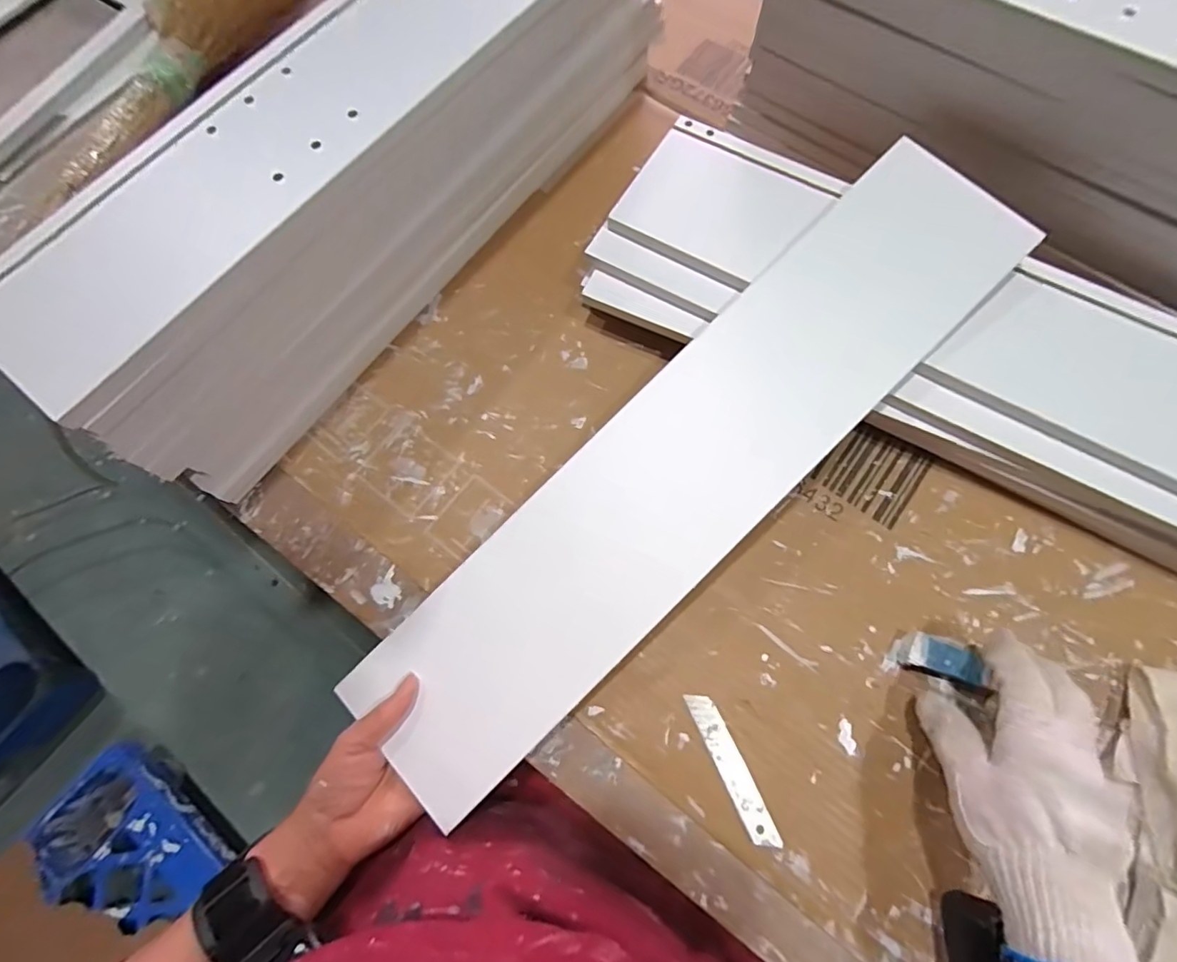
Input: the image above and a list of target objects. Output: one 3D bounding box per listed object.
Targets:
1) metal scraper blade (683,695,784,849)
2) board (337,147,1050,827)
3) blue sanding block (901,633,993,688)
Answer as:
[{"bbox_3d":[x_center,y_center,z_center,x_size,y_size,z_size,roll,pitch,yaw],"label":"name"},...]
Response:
[{"bbox_3d":[0.095,0.190,0.356,0.017,0.004,0.099,-24,74,-5],"label":"metal scraper blade"},{"bbox_3d":[0.072,-0.013,0.371,0.548,0.010,0.122,-45,77,-4],"label":"board"},{"bbox_3d":[0.238,0.118,0.364,0.048,0.015,0.026,14,74,3],"label":"blue sanding block"}]

